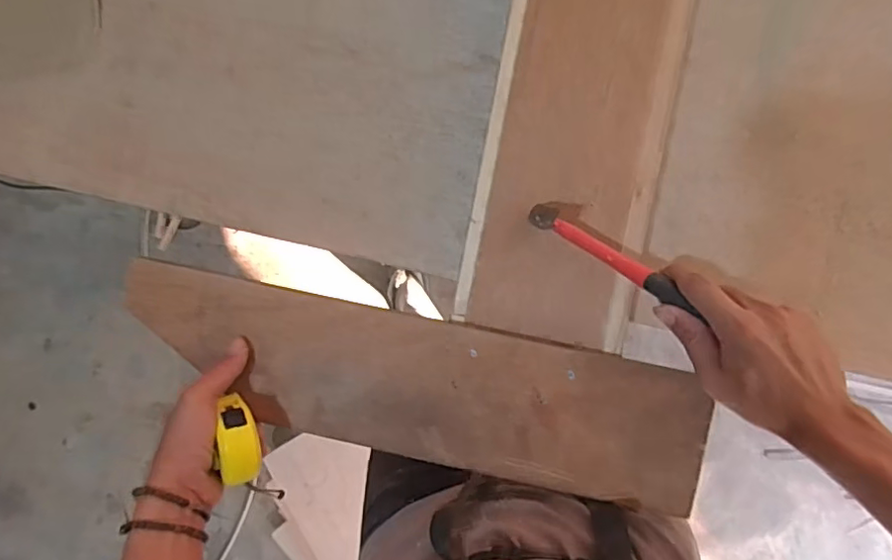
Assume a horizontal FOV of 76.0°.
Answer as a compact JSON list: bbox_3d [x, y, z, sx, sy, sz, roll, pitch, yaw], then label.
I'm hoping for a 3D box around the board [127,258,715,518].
[{"bbox_3d":[-0.026,0.088,0.484,0.481,0.023,0.127,15,93,2],"label":"board"}]

